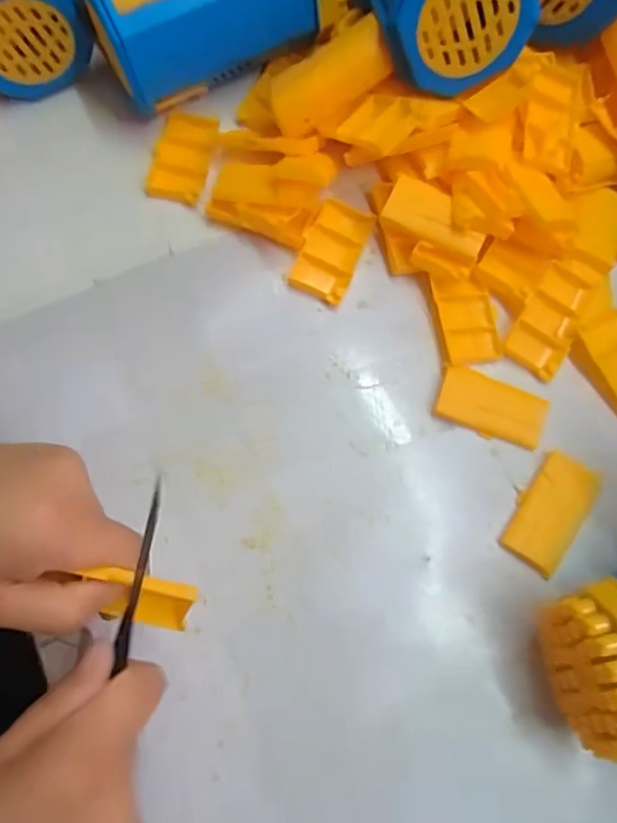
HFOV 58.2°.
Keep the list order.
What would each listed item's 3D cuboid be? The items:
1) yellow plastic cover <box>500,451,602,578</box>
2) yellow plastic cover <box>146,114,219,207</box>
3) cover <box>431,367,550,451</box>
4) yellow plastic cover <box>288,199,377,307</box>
[{"bbox_3d":[0.136,0.056,0.311,0.034,0.009,0.063,35,76,7],"label":"yellow plastic cover"},{"bbox_3d":[-0.082,-0.166,0.363,0.038,0.008,0.063,15,75,2],"label":"yellow plastic cover"},{"bbox_3d":[0.108,-0.002,0.327,0.064,0.004,0.035,21,75,4],"label":"cover"},{"bbox_3d":[0.015,-0.102,0.350,0.035,0.010,0.065,21,75,4],"label":"yellow plastic cover"}]

